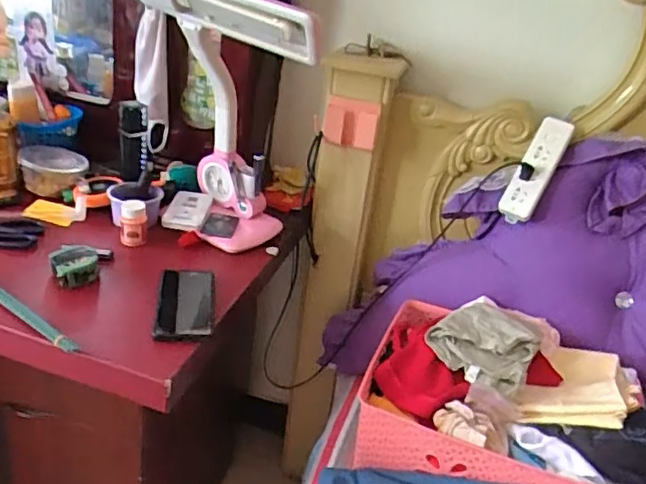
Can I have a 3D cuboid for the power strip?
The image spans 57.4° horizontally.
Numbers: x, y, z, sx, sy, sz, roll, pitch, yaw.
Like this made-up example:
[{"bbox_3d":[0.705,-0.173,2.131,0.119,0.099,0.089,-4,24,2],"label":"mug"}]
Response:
[{"bbox_3d":[0.355,-0.120,0.986,0.049,0.184,0.033,31,6,37],"label":"power strip"}]

